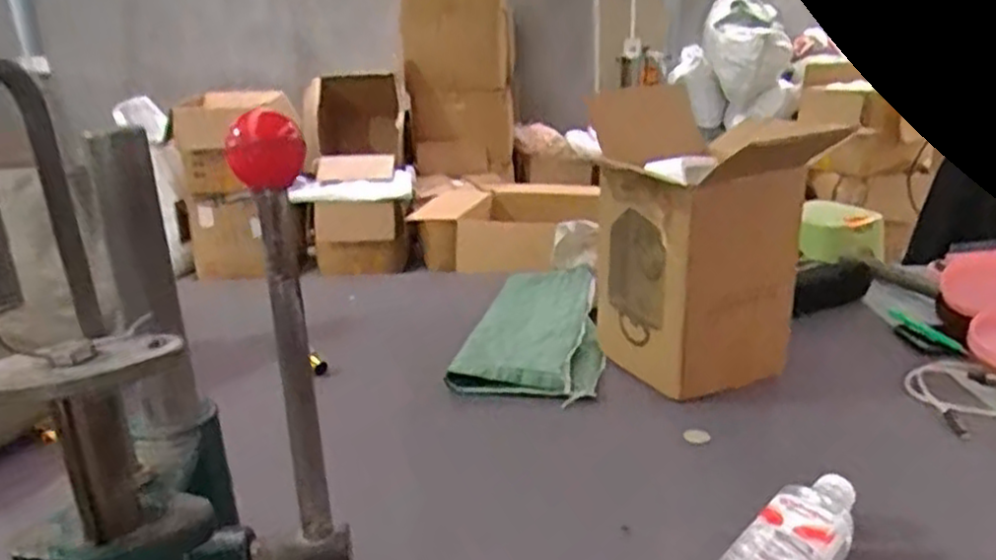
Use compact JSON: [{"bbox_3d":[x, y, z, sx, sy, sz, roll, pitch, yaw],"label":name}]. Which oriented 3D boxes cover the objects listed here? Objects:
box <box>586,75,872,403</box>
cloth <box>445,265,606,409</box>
[{"bbox_3d":[0.233,-0.018,0.881,0.190,0.269,0.171,-8,20,-17],"label":"box"},{"bbox_3d":[0.061,0.065,1.022,0.177,0.035,0.365,3,20,13],"label":"cloth"}]

